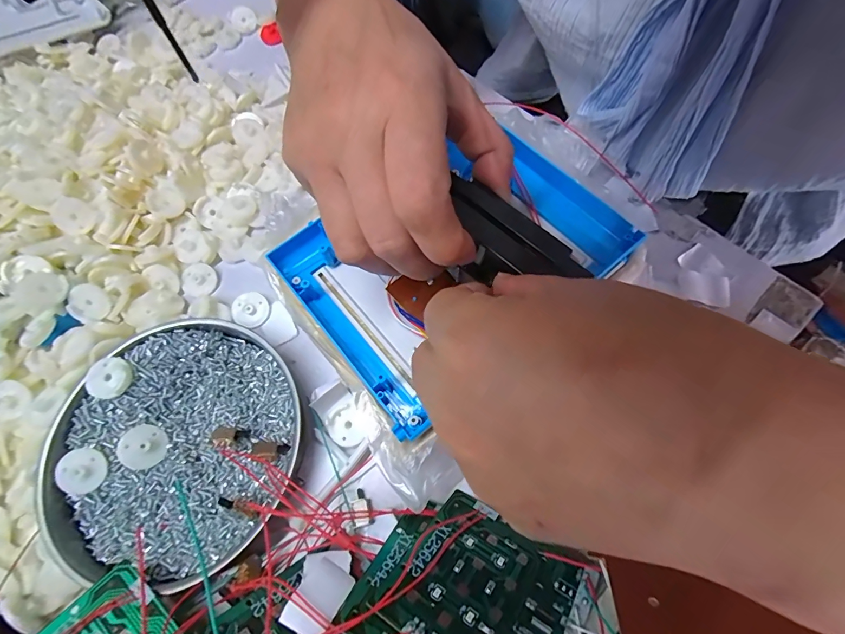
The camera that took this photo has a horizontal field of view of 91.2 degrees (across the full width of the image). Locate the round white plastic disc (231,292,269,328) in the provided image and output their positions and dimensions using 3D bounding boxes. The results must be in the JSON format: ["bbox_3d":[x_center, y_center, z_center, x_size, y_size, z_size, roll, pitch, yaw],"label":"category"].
[{"bbox_3d":[-0.111,-0.005,0.266,0.022,0.006,0.023,-2,67,4],"label":"round white plastic disc"}]

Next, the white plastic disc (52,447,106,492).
[{"bbox_3d":[-0.182,0.082,0.220,0.022,0.005,0.022,5,71,-16],"label":"white plastic disc"}]

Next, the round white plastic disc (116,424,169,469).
[{"bbox_3d":[-0.152,0.070,0.225,0.023,0.005,0.023,35,54,-7],"label":"round white plastic disc"}]

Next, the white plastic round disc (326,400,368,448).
[{"bbox_3d":[-0.042,0.060,0.231,0.021,0.005,0.023,-2,67,4],"label":"white plastic round disc"}]

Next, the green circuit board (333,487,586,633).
[{"bbox_3d":[0.018,0.114,0.174,0.077,0.007,0.079,22,29,29],"label":"green circuit board"}]

